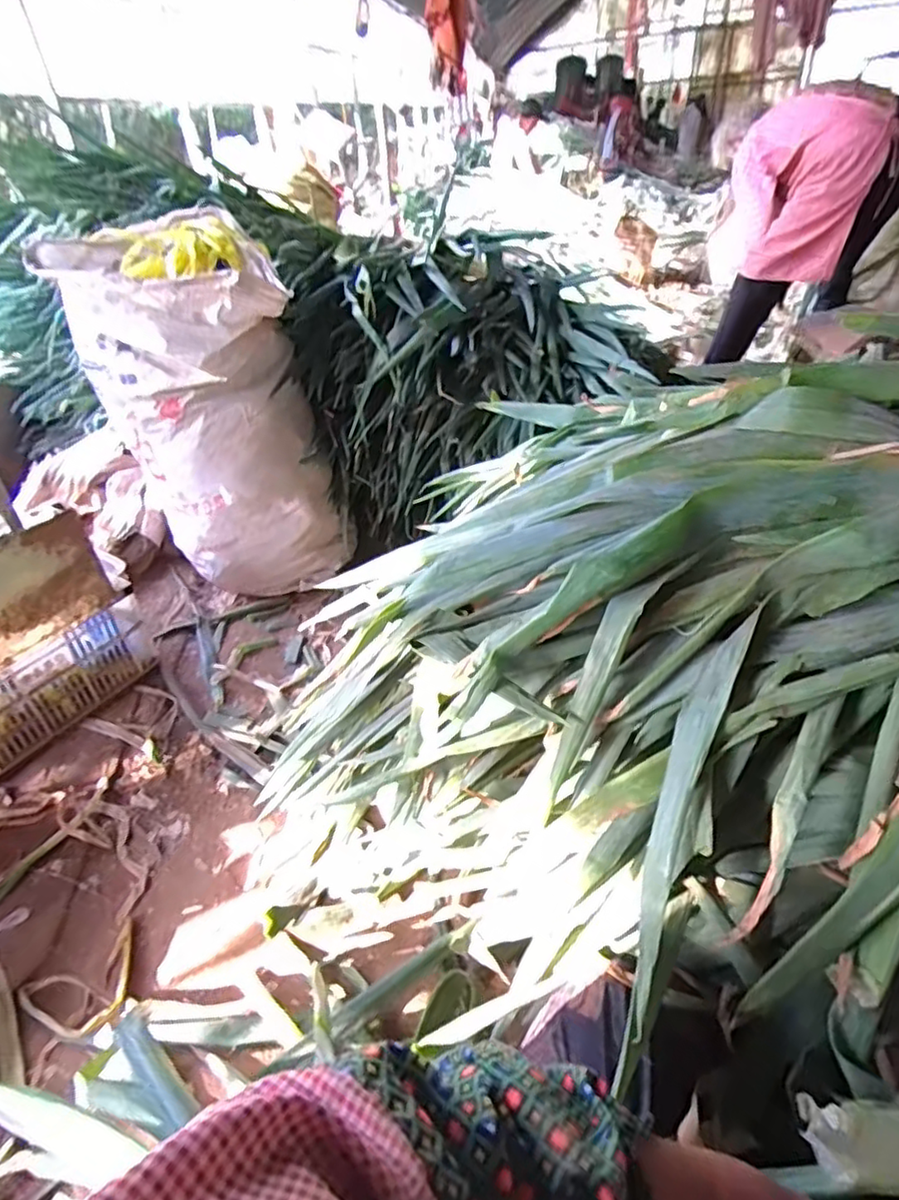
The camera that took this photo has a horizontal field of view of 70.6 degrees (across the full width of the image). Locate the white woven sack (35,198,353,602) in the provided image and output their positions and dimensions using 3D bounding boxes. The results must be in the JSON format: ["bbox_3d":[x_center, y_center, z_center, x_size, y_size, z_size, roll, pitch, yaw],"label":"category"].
[{"bbox_3d":[-0.547,-0.427,1.459,0.379,0.698,0.484,-31,44,-30],"label":"white woven sack"}]

